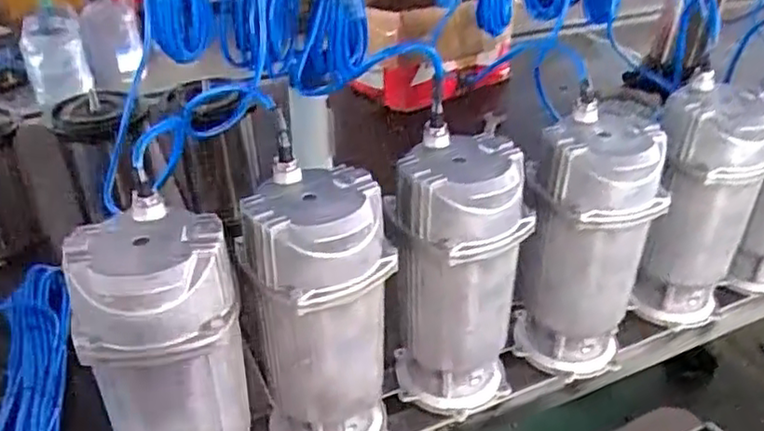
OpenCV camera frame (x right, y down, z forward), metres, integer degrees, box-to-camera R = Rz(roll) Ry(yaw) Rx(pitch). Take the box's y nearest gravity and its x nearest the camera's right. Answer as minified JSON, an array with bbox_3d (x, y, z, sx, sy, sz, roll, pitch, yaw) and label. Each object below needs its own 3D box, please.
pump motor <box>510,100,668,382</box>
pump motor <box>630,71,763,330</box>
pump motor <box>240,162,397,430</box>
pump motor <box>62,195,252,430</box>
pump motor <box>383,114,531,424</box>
[{"bbox_3d":[0.228,0.044,0.756,0.129,0.289,0.116,11,35,16],"label":"pump motor"},{"bbox_3d":[0.390,-0.005,0.833,0.131,0.289,0.114,18,37,24],"label":"pump motor"},{"bbox_3d":[-0.059,0.109,0.656,0.129,0.290,0.108,-11,35,-17],"label":"pump motor"},{"bbox_3d":[-0.187,0.147,0.601,0.127,0.292,0.111,-11,35,-17],"label":"pump motor"},{"bbox_3d":[0.077,0.071,0.713,0.121,0.289,0.119,25,40,32],"label":"pump motor"}]

